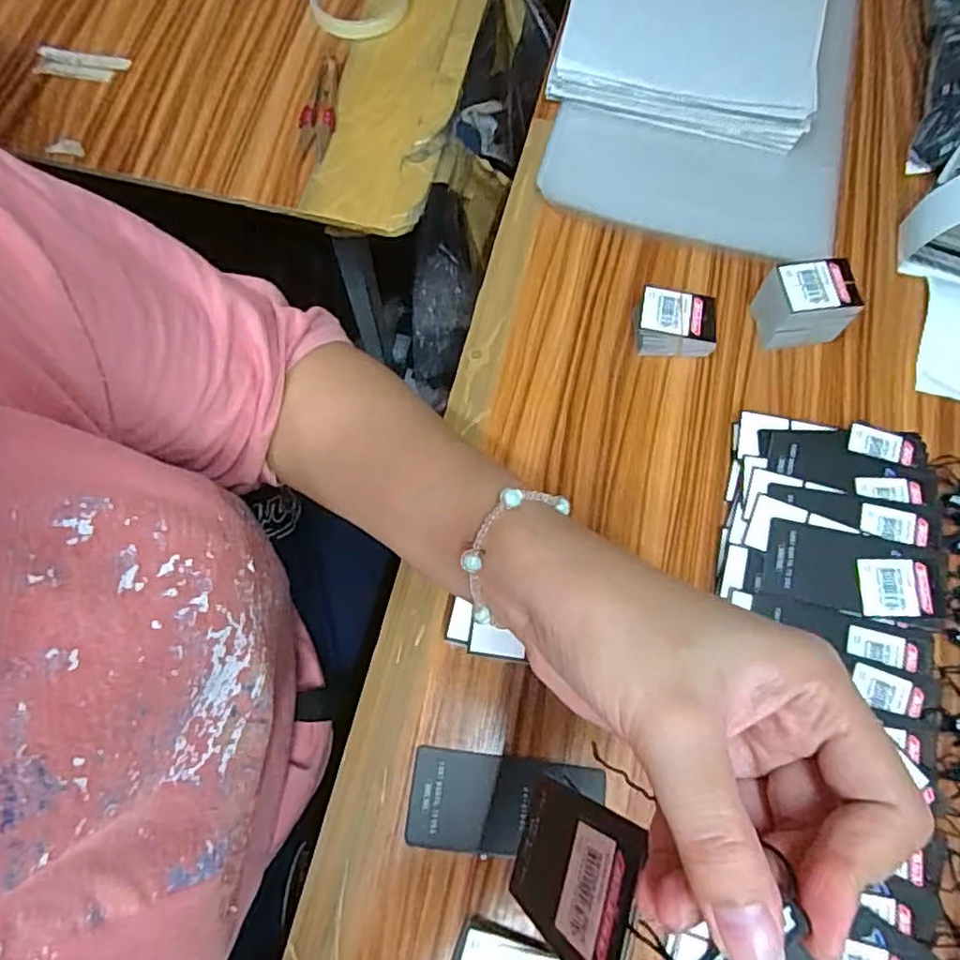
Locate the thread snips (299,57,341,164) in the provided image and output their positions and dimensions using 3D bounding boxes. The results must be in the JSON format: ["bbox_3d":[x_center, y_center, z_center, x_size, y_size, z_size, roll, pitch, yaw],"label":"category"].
[{"bbox_3d":[-0.130,-0.309,0.521,0.025,0.006,0.105,5,71,0],"label":"thread snips"}]

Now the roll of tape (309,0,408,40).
[{"bbox_3d":[-0.108,-0.418,0.556,0.075,0.019,0.084,25,72,7],"label":"roll of tape"}]

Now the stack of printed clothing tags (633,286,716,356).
[{"bbox_3d":[0.136,-0.108,0.450,0.056,0.027,0.042,11,71,2],"label":"stack of printed clothing tags"}]

